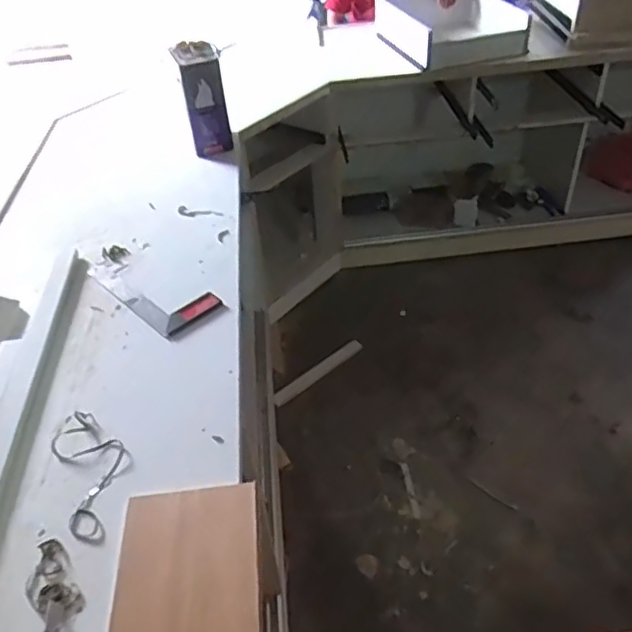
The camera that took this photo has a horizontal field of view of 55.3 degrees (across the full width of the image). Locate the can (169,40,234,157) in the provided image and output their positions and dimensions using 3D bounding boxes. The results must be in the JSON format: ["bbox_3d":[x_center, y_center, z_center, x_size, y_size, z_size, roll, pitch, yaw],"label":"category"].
[{"bbox_3d":[-0.285,-0.550,1.527,0.100,0.246,0.126,-16,42,-12],"label":"can"}]

